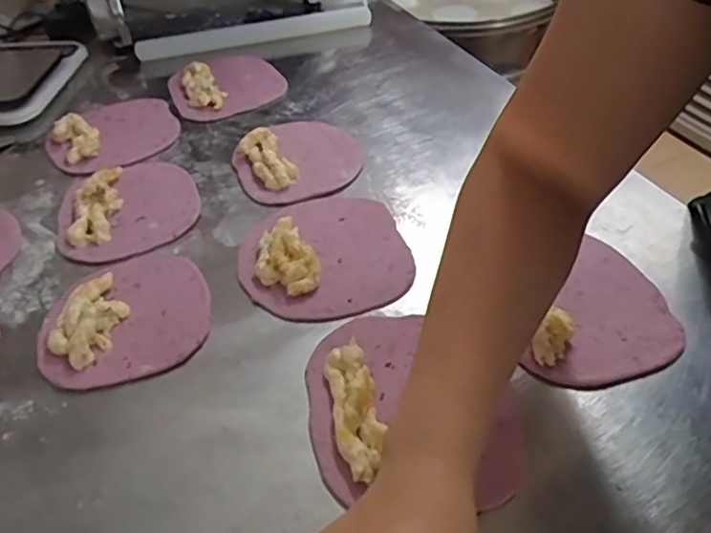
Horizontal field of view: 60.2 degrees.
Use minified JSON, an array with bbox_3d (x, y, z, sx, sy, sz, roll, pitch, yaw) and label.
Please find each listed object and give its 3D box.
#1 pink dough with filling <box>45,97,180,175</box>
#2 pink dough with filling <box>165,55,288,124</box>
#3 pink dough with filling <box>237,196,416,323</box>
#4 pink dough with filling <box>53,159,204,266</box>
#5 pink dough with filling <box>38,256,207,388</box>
[{"bbox_3d":[-0.269,-0.156,0.694,0.121,0.025,0.141,30,54,30],"label":"pink dough with filling"},{"bbox_3d":[-0.164,-0.234,0.766,0.131,0.024,0.136,-19,46,-15],"label":"pink dough with filling"},{"bbox_3d":[-0.029,-0.018,0.532,0.140,0.024,0.149,-2,44,2],"label":"pink dough with filling"},{"bbox_3d":[-0.224,-0.064,0.597,0.133,0.022,0.136,-24,47,-19],"label":"pink dough with filling"},{"bbox_3d":[-0.187,0.031,0.495,0.127,0.026,0.132,-10,44,-6],"label":"pink dough with filling"}]

